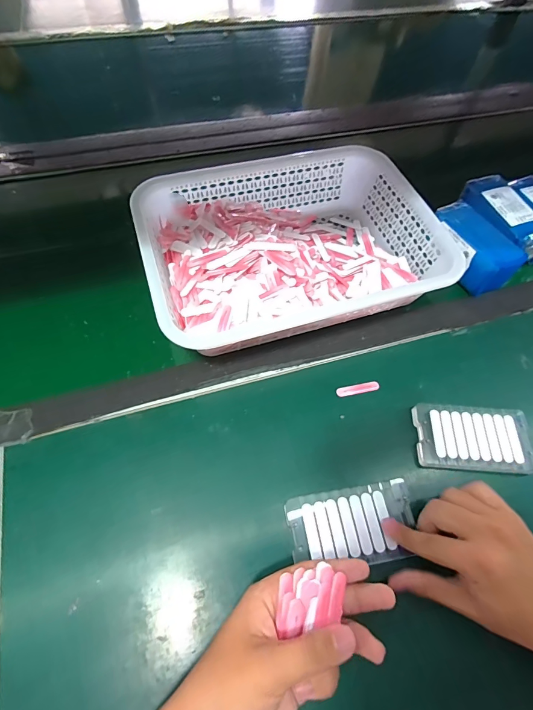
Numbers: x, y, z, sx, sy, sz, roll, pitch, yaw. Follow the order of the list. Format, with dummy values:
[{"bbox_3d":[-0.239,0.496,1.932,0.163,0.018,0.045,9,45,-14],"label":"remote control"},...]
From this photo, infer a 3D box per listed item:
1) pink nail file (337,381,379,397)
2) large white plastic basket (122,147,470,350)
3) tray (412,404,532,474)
[{"bbox_3d":[0.106,0.039,0.417,0.050,0.005,0.011,-9,61,-9],"label":"pink nail file"},{"bbox_3d":[0.026,-0.144,0.471,0.348,0.081,0.240,-14,62,-12],"label":"large white plastic basket"},{"bbox_3d":[0.225,0.091,0.392,0.123,0.014,0.067,4,60,-2],"label":"tray"}]

